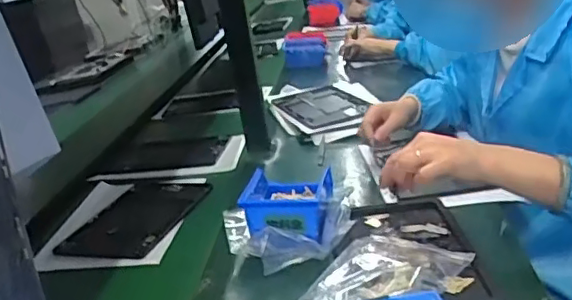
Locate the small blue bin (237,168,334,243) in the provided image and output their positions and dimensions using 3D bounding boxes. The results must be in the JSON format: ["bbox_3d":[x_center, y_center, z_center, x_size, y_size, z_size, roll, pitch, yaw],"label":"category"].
[{"bbox_3d":[0.005,0.074,0.836,0.112,0.071,0.140,-2,19,13],"label":"small blue bin"}]

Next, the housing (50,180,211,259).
[{"bbox_3d":[-0.232,0.103,0.942,0.156,0.004,0.252,-3,20,21],"label":"housing"}]

